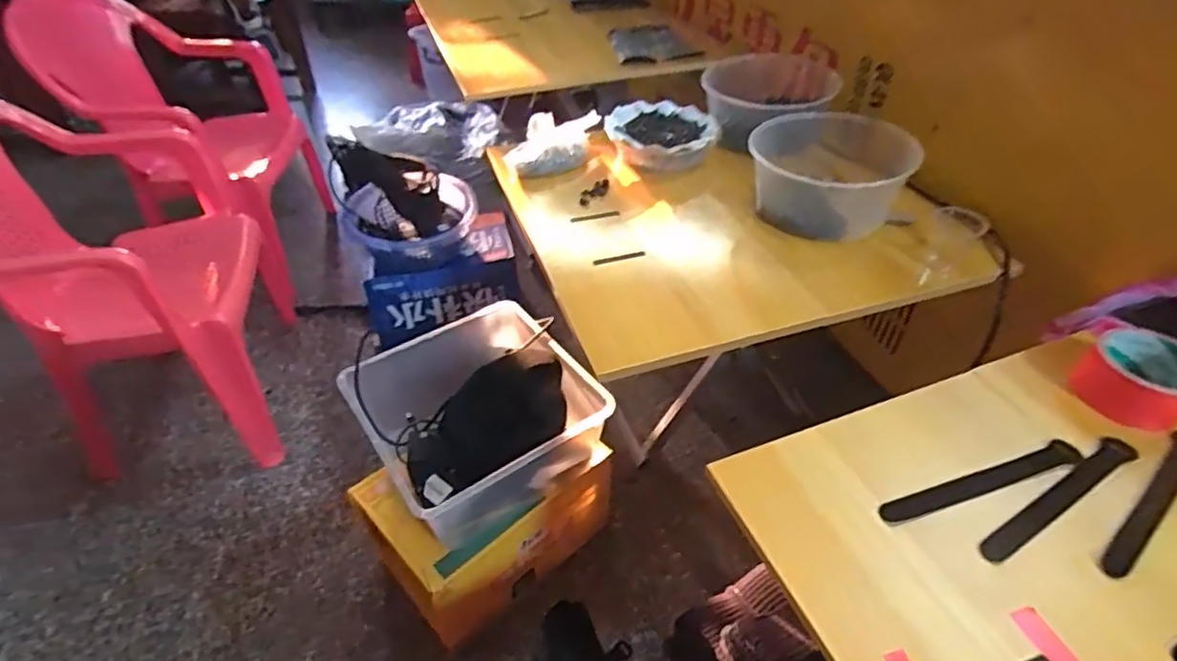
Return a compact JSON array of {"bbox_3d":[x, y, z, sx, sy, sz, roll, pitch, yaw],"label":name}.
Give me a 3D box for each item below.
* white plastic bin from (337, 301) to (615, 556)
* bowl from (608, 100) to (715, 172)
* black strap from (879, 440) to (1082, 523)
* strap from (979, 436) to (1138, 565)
[{"bbox_3d":[-0.164,0.133,0.934,0.299,0.160,0.308,-26,47,-24],"label":"white plastic bin"},{"bbox_3d":[0.126,-0.337,1.085,0.189,0.052,0.178,-3,42,-1],"label":"bowl"},{"bbox_3d":[0.328,0.125,0.520,0.195,0.004,0.022,-14,41,-14],"label":"black strap"},{"bbox_3d":[0.388,0.134,0.513,0.202,0.004,0.020,-22,44,-23],"label":"strap"}]

